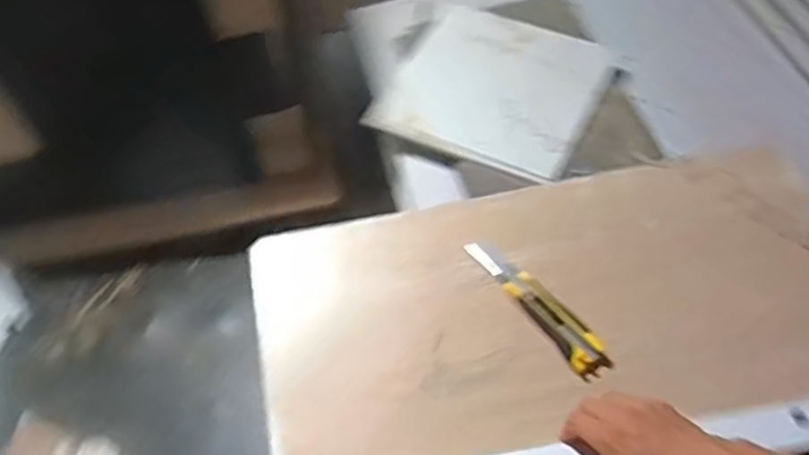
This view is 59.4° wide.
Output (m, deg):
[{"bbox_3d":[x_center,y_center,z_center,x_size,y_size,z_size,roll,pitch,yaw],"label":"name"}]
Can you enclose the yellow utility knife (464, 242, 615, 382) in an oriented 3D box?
[{"bbox_3d":[0.144,0.080,0.776,0.037,0.023,0.202,-31,60,-16],"label":"yellow utility knife"}]

